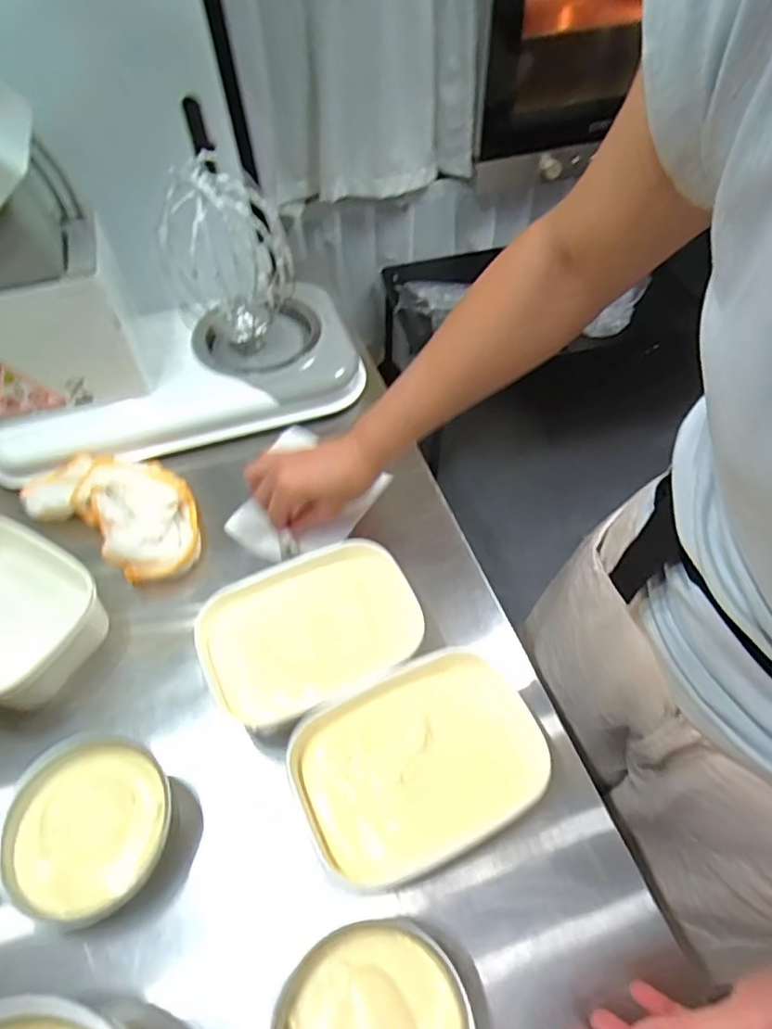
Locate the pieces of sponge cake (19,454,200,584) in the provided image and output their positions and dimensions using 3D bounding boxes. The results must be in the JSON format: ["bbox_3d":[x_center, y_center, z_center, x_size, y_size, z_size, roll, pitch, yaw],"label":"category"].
[{"bbox_3d":[-0.248,-0.014,0.563,0.184,0.045,0.106,27,58,20],"label":"pieces of sponge cake"}]

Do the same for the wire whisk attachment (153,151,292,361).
[{"bbox_3d":[-0.156,-0.253,0.603,0.110,0.183,0.111,-12,54,-8],"label":"wire whisk attachment"}]

